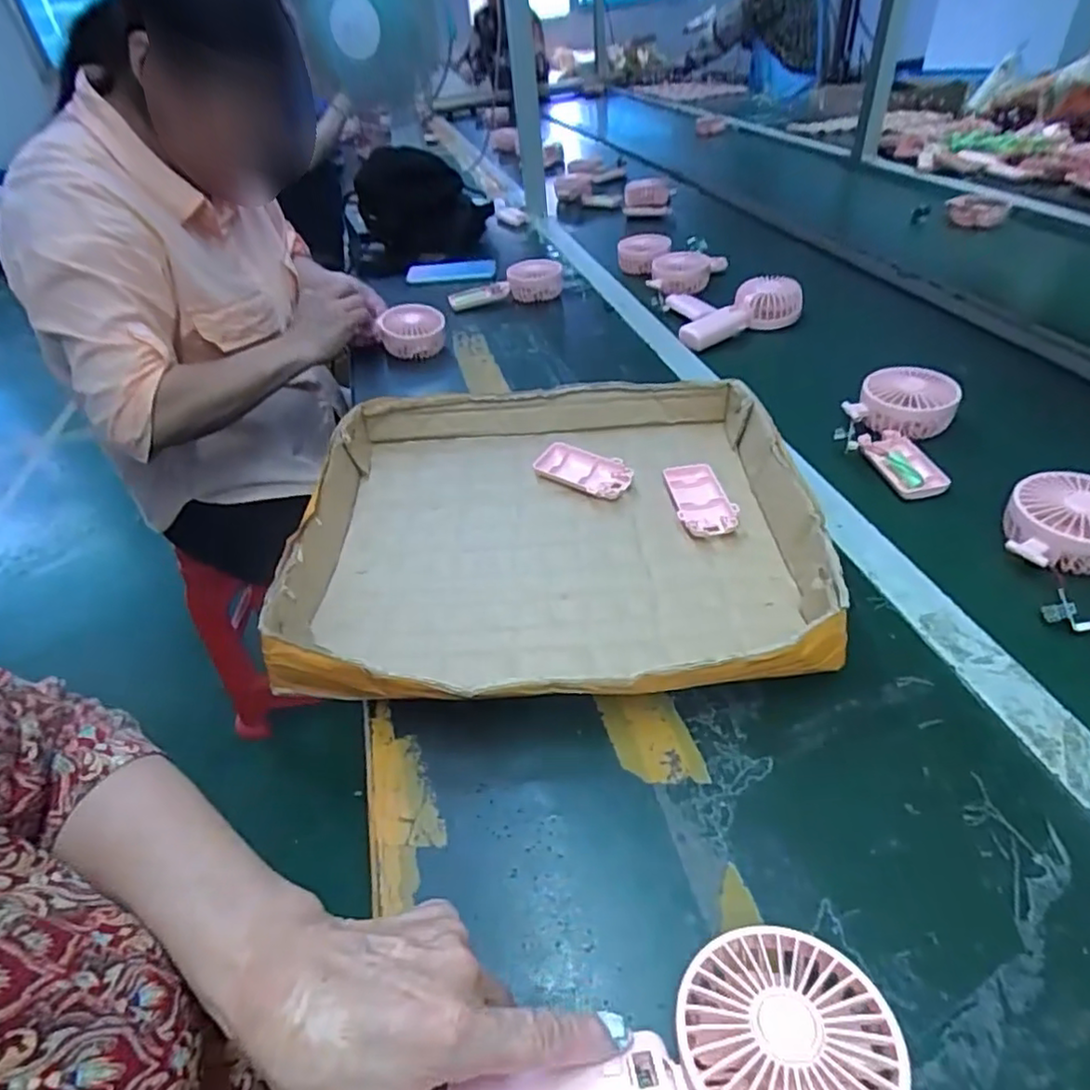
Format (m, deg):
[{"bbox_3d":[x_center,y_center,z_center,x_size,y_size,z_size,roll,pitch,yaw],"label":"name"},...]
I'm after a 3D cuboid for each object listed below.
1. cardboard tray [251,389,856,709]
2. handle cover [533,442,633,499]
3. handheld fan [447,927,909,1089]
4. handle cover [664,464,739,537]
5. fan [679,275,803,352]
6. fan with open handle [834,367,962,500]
[{"bbox_3d":[0.003,-0.022,0.541,0.395,0.063,0.375,-5,41,1],"label":"cardboard tray"},{"bbox_3d":[0.037,-0.071,0.623,0.096,0.018,0.046,23,48,29],"label":"handle cover"},{"bbox_3d":[0.054,0.214,0.256,0.174,0.033,0.080,-13,41,-7],"label":"handheld fan"},{"bbox_3d":[0.141,-0.041,0.580,0.048,0.019,0.096,-4,41,2],"label":"handle cover"},{"bbox_3d":[0.261,-0.313,0.875,0.161,0.051,0.062,-22,41,5],"label":"fan"},{"bbox_3d":[0.344,-0.119,0.625,0.097,0.048,0.172,14,45,22],"label":"fan with open handle"}]

